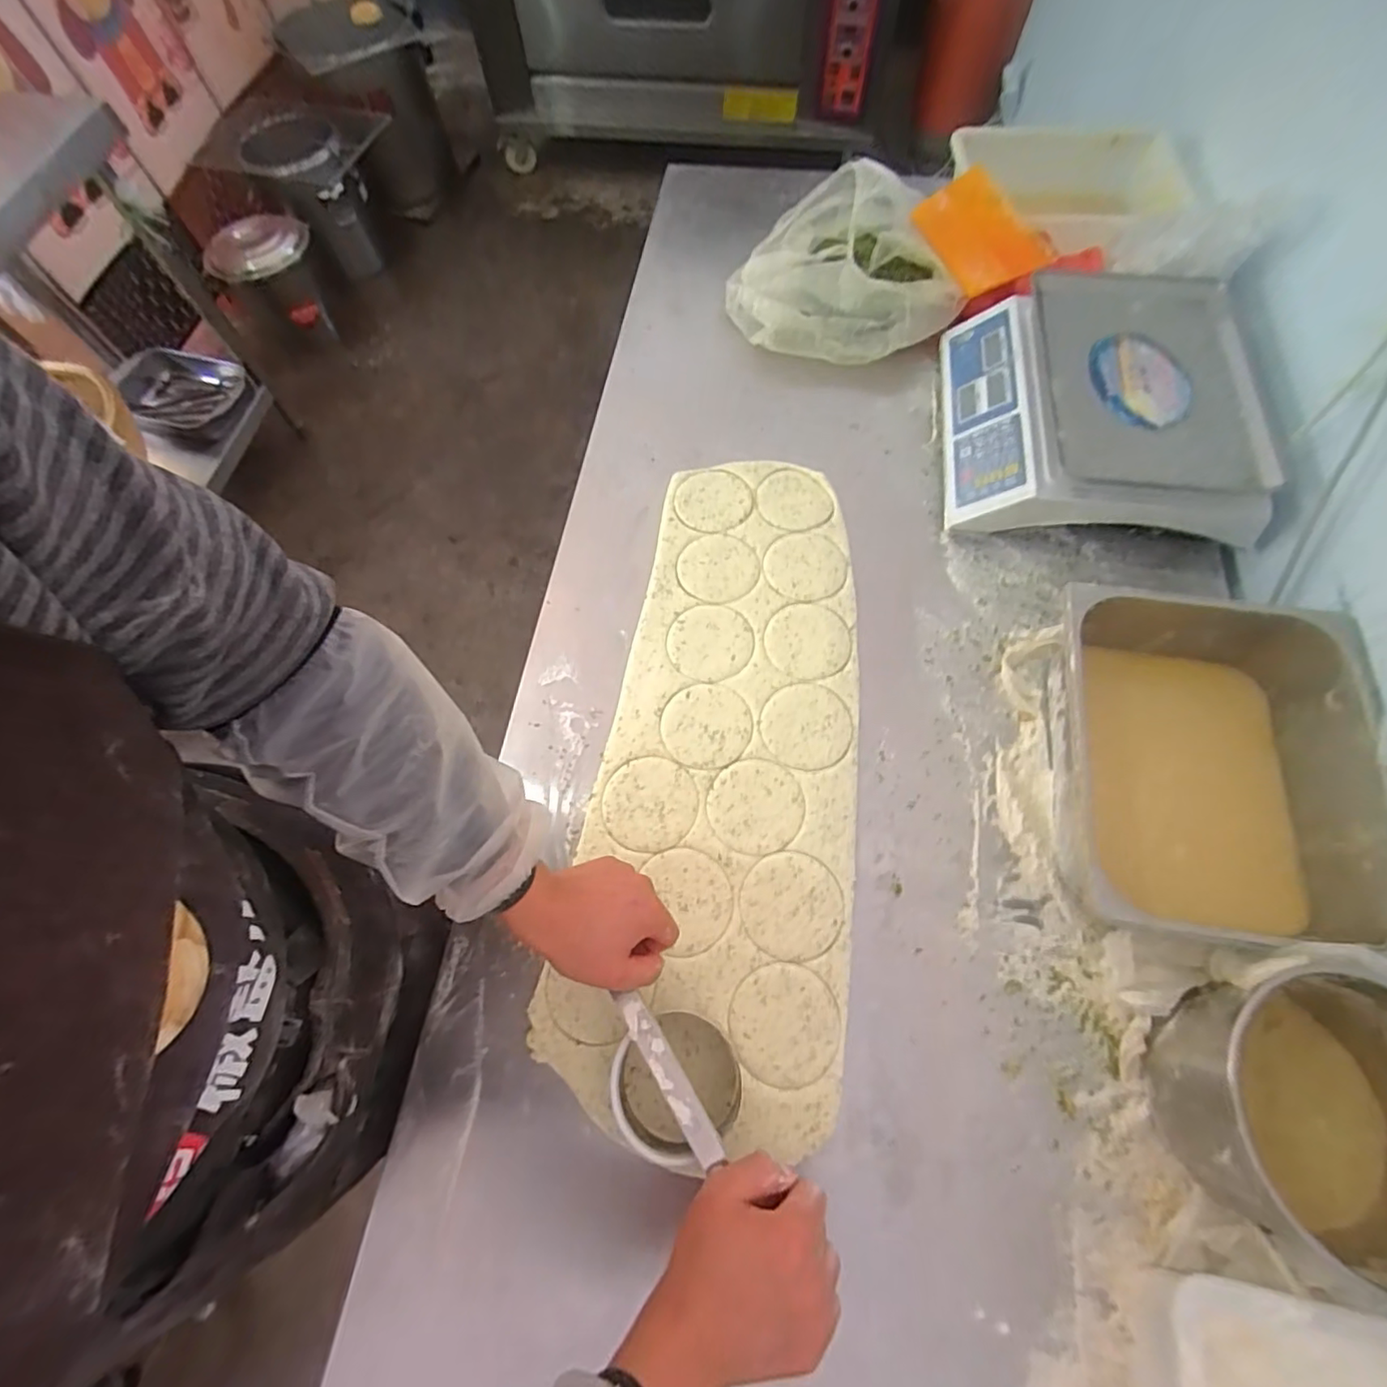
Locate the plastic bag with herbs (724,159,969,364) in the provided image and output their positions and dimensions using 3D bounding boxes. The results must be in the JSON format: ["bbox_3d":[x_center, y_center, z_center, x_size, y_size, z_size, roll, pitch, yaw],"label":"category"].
[{"bbox_3d":[0.201,-0.598,0.886,0.281,0.122,0.287,-19,68,-8],"label":"plastic bag with herbs"}]

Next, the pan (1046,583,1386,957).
[{"bbox_3d":[0.474,0.072,0.583,0.255,0.109,0.314,10,67,4],"label":"pan"}]

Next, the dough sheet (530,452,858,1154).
[{"bbox_3d":[0.046,0.045,0.648,0.265,0.017,0.701,10,67,4],"label":"dough sheet"}]

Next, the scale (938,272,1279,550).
[{"bbox_3d":[0.491,-0.337,0.739,0.330,0.143,0.345,5,67,4],"label":"scale"}]

